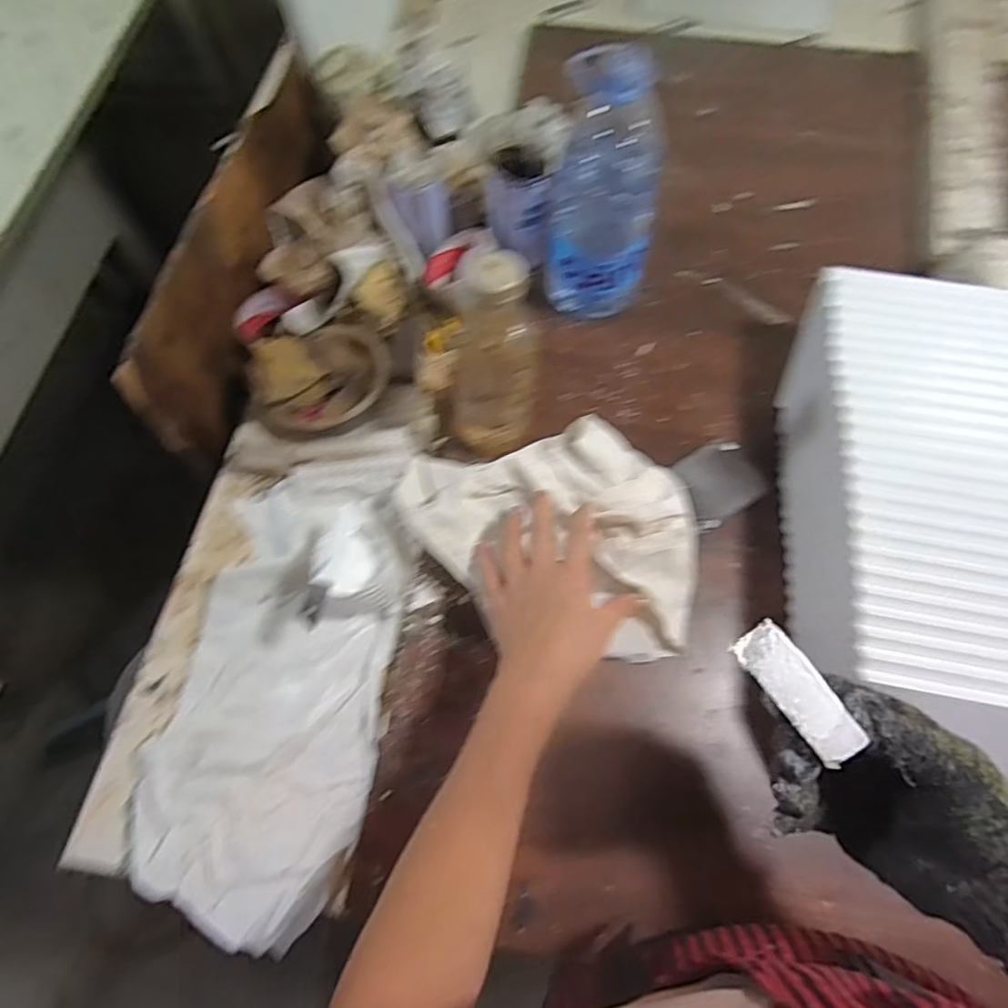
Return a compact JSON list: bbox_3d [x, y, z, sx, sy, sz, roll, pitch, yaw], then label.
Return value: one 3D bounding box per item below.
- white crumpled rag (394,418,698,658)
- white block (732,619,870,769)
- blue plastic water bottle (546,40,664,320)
[{"bbox_3d":[0.043,0.035,0.522,0.252,0.052,0.223,-11,67,-2],"label":"white crumpled rag"},{"bbox_3d":[0.153,0.097,0.297,0.025,0.009,0.069,-31,67,-9],"label":"white block"},{"bbox_3d":[0.097,-0.297,0.560,0.102,0.236,0.098,6,68,5],"label":"blue plastic water bottle"}]

